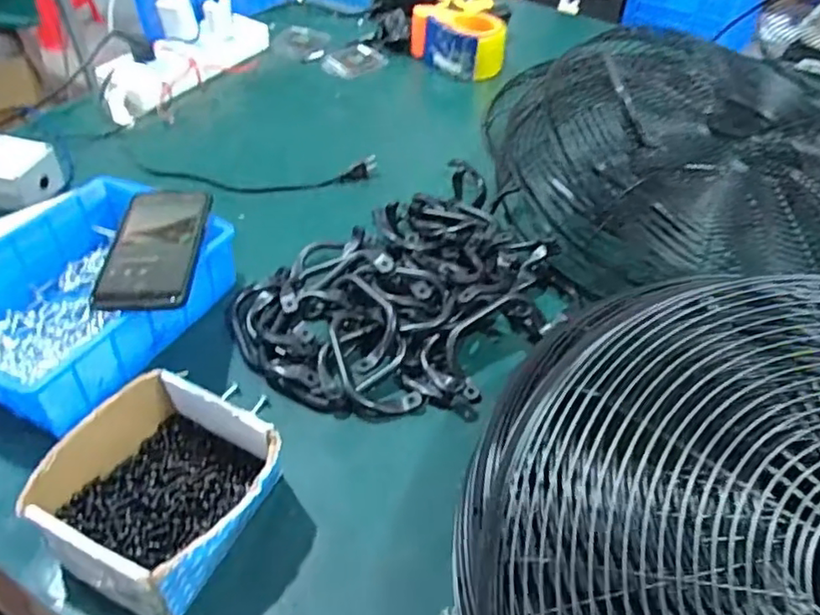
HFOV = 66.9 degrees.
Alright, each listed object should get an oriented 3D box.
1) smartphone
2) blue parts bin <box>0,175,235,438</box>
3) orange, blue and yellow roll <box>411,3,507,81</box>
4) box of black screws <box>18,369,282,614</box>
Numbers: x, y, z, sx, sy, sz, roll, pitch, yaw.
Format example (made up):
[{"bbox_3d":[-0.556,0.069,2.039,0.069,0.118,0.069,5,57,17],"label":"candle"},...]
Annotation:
[{"bbox_3d":[-0.232,-0.056,0.567,0.078,0.014,0.158,-2,47,-5],"label":"smartphone"},{"bbox_3d":[-0.308,-0.018,0.586,0.195,0.071,0.248,23,49,18],"label":"blue parts bin"},{"bbox_3d":[0.085,-0.441,1.033,0.115,0.090,0.139,-29,54,-27],"label":"orange, blue and yellow roll"},{"bbox_3d":[-0.172,0.131,0.437,0.129,0.076,0.138,21,49,16],"label":"box of black screws"}]

